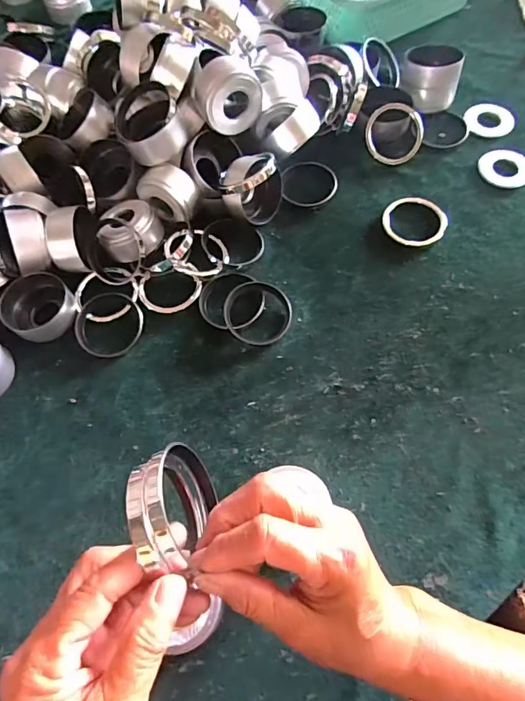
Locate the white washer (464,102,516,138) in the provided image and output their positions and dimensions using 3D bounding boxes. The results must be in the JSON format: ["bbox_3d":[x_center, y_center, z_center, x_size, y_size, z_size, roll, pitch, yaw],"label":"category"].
[{"bbox_3d":[0.285,-0.292,0.568,0.059,0.010,0.059,-1,66,3],"label":"white washer"}]

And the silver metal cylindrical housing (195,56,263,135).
[{"bbox_3d":[-0.038,-0.274,0.485,0.068,0.059,0.053,-27,68,-9],"label":"silver metal cylindrical housing"}]

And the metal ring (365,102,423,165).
[{"bbox_3d":[0.158,-0.257,0.537,0.068,0.009,0.065,1,111,4],"label":"metal ring"}]

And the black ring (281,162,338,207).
[{"bbox_3d":[0.056,-0.198,0.529,0.066,0.011,0.061,0,75,0],"label":"black ring"}]

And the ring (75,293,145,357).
[{"bbox_3d":[-0.160,-0.028,0.463,0.074,0.012,0.067,30,71,15],"label":"ring"}]

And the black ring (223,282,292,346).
[{"bbox_3d":[-0.004,-0.039,0.456,0.067,0.016,0.066,-1,66,3],"label":"black ring"}]

